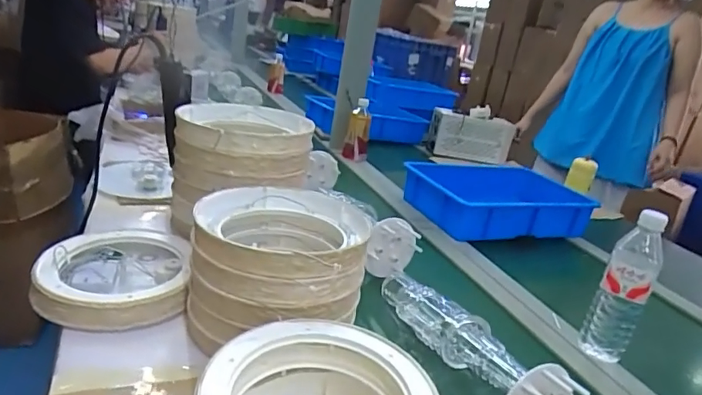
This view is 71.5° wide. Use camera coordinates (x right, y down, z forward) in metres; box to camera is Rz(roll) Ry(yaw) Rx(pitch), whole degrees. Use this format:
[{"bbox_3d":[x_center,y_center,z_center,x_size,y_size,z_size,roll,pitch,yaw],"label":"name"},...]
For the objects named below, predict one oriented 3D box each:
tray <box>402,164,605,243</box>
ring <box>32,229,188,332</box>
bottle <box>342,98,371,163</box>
[{"bbox_3d":[0.344,0.016,1.186,0.389,0.112,0.278,2,20,-23],"label":"tray"},{"bbox_3d":[-0.321,0.105,0.677,0.196,0.037,0.210,4,20,-17],"label":"ring"},{"bbox_3d":[0.019,-0.199,1.492,0.074,0.204,0.087,11,19,3],"label":"bottle"}]

